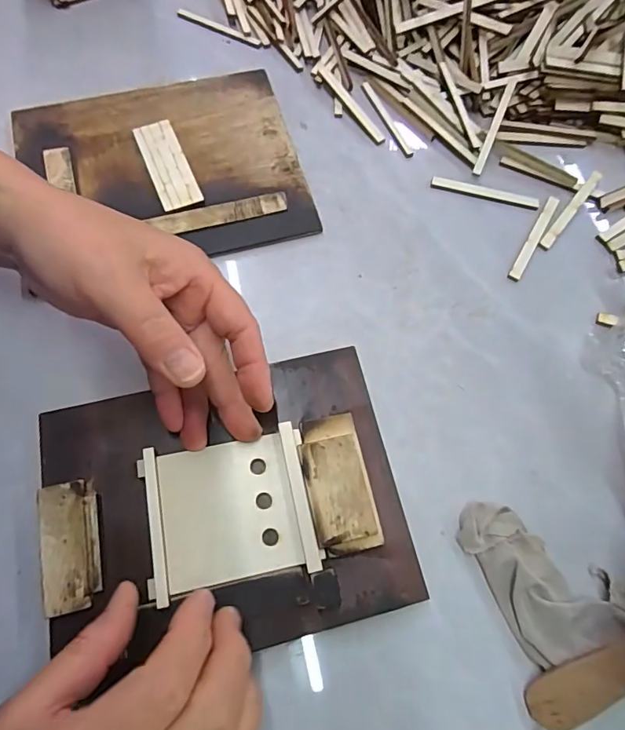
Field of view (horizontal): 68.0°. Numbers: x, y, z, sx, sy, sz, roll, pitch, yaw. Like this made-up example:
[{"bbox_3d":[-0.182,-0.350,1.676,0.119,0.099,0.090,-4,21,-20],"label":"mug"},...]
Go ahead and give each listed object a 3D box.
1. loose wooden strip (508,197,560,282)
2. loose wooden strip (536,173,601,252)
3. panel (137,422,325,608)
[{"bbox_3d":[0.159,-0.092,0.330,0.008,0.004,0.080,30,72,9],"label":"loose wooden strip"},{"bbox_3d":[0.188,-0.113,0.337,0.008,0.006,0.077,38,73,11],"label":"loose wooden strip"},{"bbox_3d":[-0.045,0.078,0.249,0.085,0.006,0.073,-11,73,-6],"label":"panel"}]

